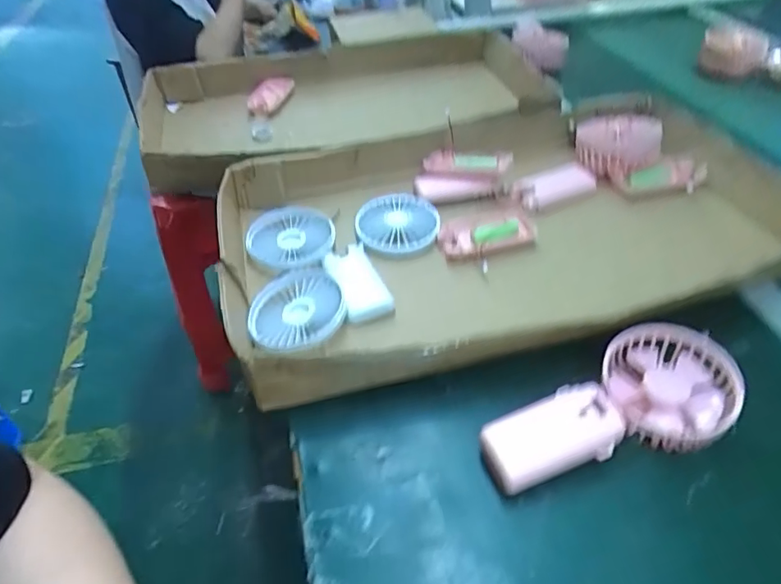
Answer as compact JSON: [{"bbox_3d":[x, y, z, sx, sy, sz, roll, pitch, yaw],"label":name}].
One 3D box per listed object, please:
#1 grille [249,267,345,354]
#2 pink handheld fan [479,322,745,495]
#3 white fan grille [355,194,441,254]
[{"bbox_3d":[-0.081,0.013,0.460,0.082,0.018,0.083,-1,44,2],"label":"grille"},{"bbox_3d":[0.156,0.083,0.379,0.189,0.031,0.086,-14,46,-12],"label":"pink handheld fan"},{"bbox_3d":[0.010,-0.070,0.558,0.081,0.026,0.083,-1,44,1],"label":"white fan grille"}]

